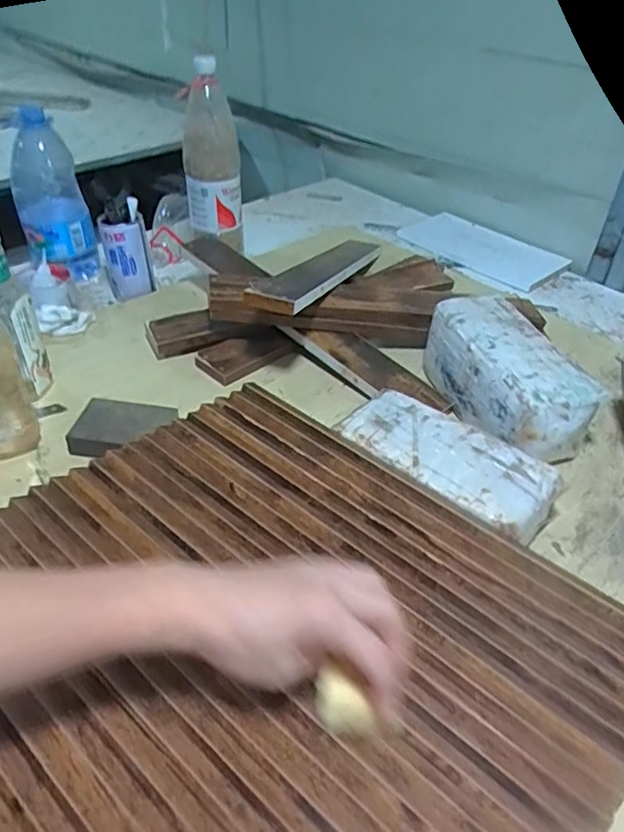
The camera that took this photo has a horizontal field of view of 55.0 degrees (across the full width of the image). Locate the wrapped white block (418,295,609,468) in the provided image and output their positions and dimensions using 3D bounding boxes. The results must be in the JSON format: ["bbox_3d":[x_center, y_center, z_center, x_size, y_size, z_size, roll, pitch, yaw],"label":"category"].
[{"bbox_3d":[0.221,-0.041,0.699,0.109,0.109,0.216,-7,41,-14],"label":"wrapped white block"}]

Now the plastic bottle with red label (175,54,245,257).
[{"bbox_3d":[-0.157,-0.395,0.944,0.087,0.274,0.091,-1,39,-5],"label":"plastic bottle with red label"}]

